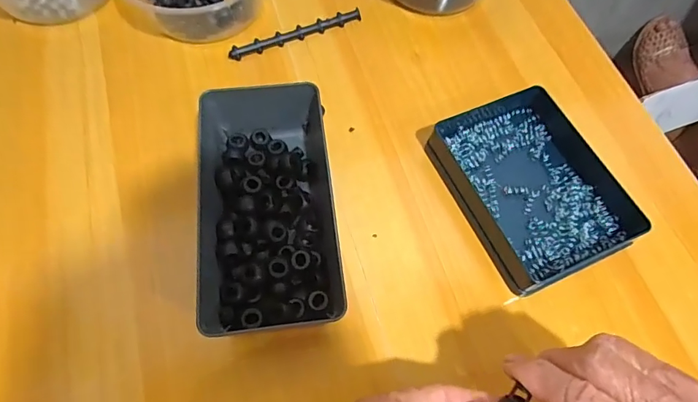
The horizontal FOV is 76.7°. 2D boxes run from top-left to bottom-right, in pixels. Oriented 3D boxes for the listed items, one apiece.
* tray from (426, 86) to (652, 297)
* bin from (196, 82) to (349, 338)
[{"bbox_3d":[0.145,-0.019,0.353,0.118,0.031,0.153,-22,67,-12],"label":"tray"},{"bbox_3d":[-0.057,0.000,0.323,0.090,0.054,0.182,-6,65,-5],"label":"bin"}]

